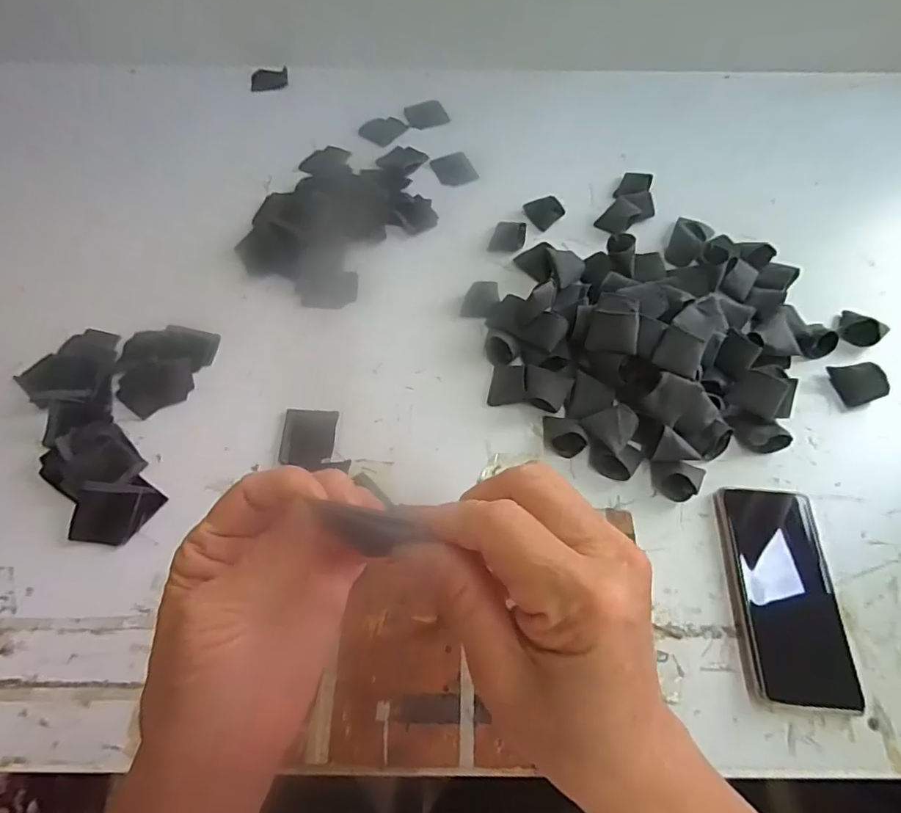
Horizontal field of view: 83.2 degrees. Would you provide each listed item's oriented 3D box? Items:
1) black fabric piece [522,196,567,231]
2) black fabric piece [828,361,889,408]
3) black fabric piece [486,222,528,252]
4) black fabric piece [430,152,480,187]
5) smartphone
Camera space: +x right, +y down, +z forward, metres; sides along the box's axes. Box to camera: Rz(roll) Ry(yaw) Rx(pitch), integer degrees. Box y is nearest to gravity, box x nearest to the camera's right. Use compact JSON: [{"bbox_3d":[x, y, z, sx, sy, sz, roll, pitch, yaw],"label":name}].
[{"bbox_3d":[0.110,-0.228,0.594,0.036,0.018,0.041,-23,63,-14],"label":"black fabric piece"},{"bbox_3d":[0.385,-0.024,0.479,0.036,0.026,0.038,-7,60,-5],"label":"black fabric piece"},{"bbox_3d":[0.066,-0.193,0.572,0.035,0.019,0.038,17,61,9],"label":"black fabric piece"},{"bbox_3d":[0.004,-0.298,0.638,0.050,0.005,0.056,-21,62,-12],"label":"black fabric piece"},{"bbox_3d":[0.258,0.140,0.392,0.079,0.018,0.158,4,60,2],"label":"smartphone"}]

